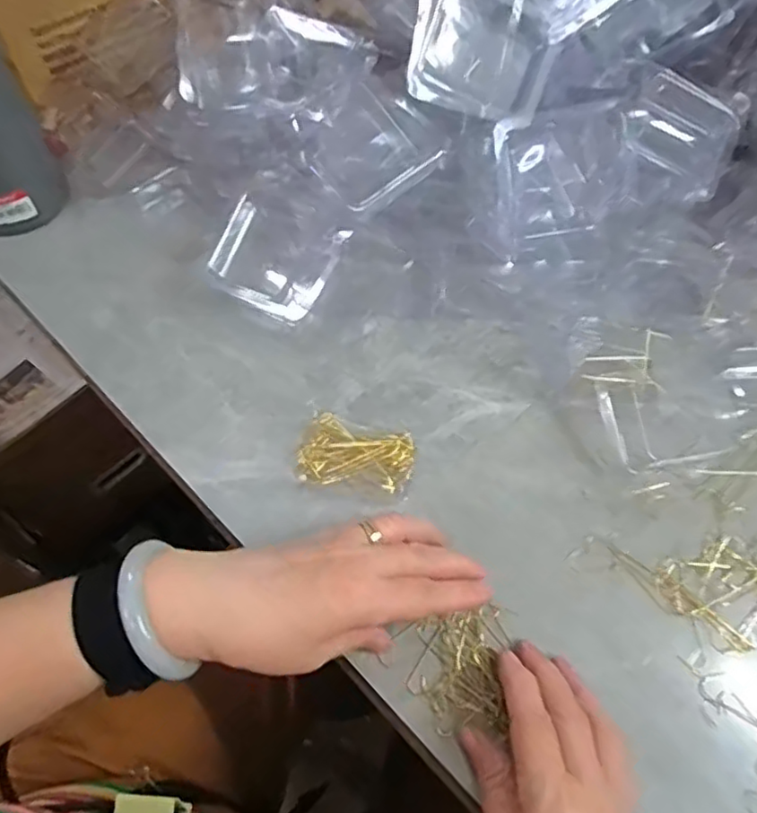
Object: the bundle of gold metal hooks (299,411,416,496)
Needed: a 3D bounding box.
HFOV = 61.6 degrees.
[{"bbox_3d":[-0.014,0.032,0.411,0.070,0.013,0.045,12,62,2],"label":"bundle of gold metal hooks"}]

